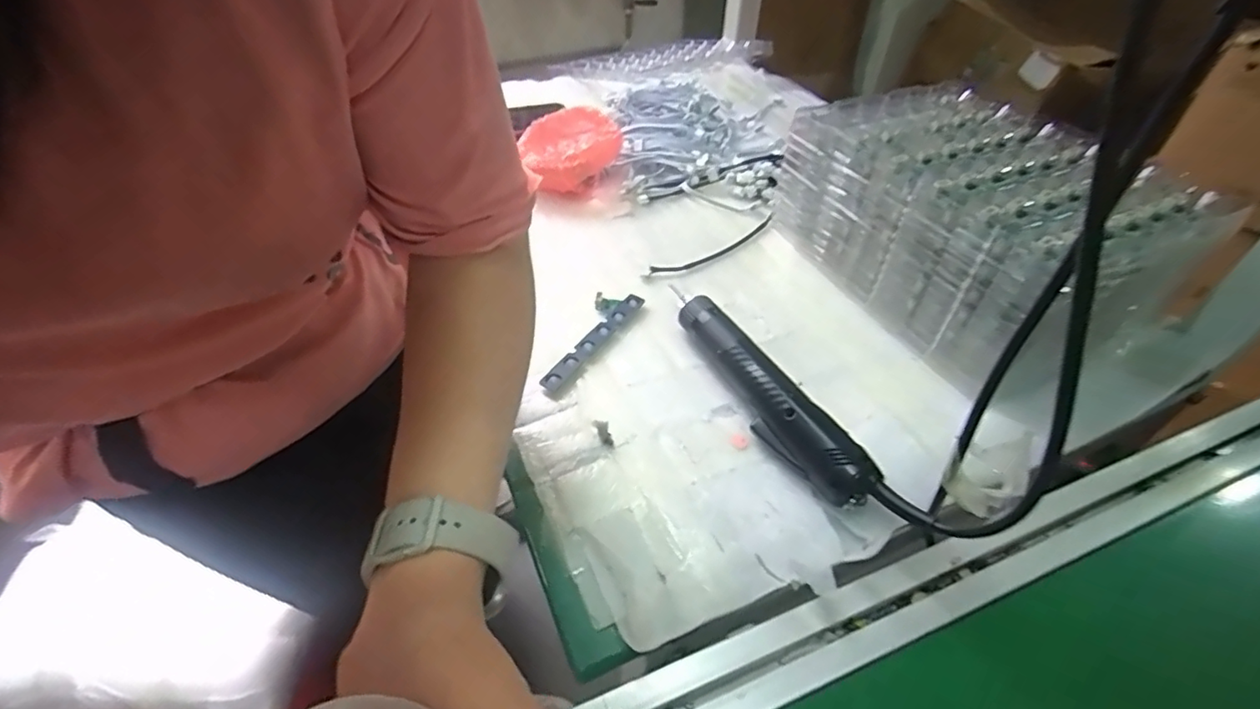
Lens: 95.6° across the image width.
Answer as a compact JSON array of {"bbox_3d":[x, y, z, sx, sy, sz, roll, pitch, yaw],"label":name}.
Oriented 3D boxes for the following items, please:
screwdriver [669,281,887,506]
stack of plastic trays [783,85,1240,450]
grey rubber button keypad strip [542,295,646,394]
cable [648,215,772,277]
[{"bbox_3d":[0.089,0.015,0.428,0.040,0.037,0.232,-21,46,-18],"label":"screwdriver"},{"bbox_3d":[0.304,-0.109,0.497,0.212,0.118,0.324,-20,46,-17],"label":"stack of plastic trays"},{"bbox_3d":[-0.030,-0.013,0.475,0.016,0.006,0.124,25,54,25],"label":"grey rubber button keypad strip"},{"bbox_3d":[0.091,-0.107,0.562,0.160,0.004,0.026,-32,53,-23],"label":"cable"}]

